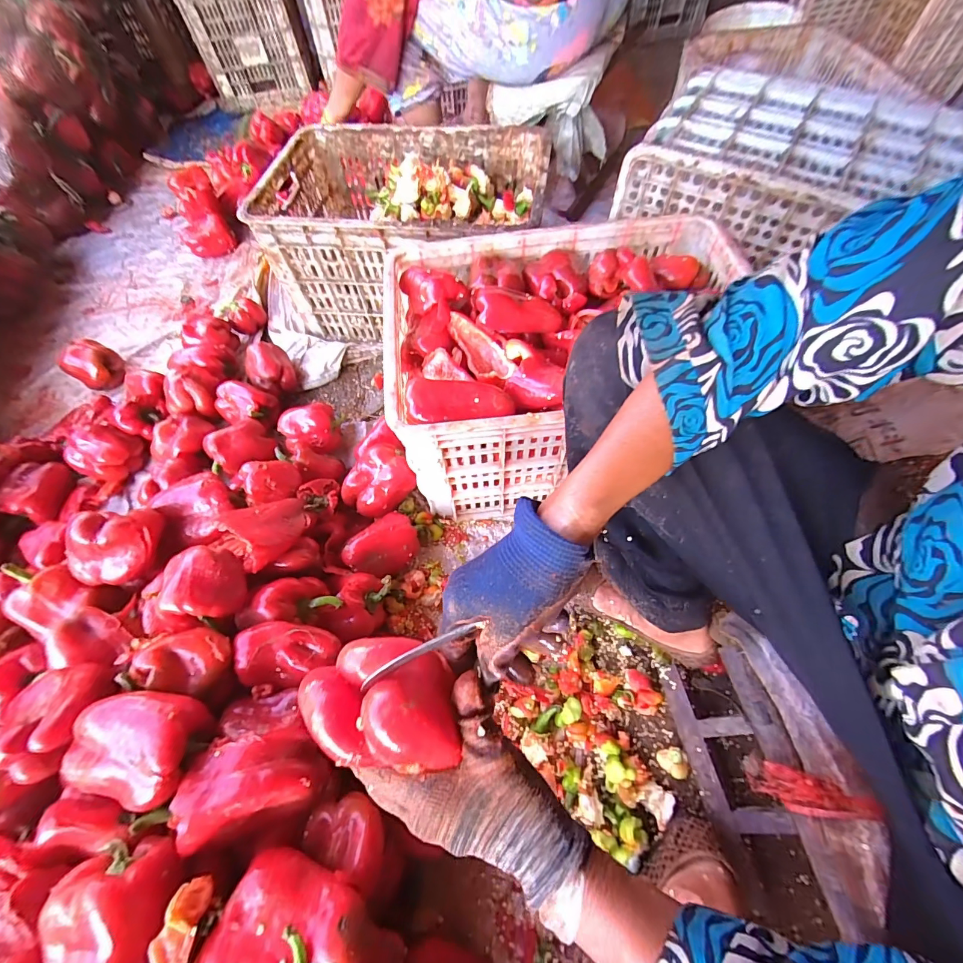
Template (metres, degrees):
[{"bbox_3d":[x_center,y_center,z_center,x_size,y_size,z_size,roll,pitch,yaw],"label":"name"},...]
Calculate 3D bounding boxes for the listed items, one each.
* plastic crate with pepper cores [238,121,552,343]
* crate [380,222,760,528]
[{"bbox_3d":[-0.146,-0.517,0.876,0.518,0.277,0.375,1,62,2],"label":"plastic crate with pepper cores"},{"bbox_3d":[0.124,-0.175,0.656,0.493,0.260,0.358,-5,62,-1],"label":"crate"}]

